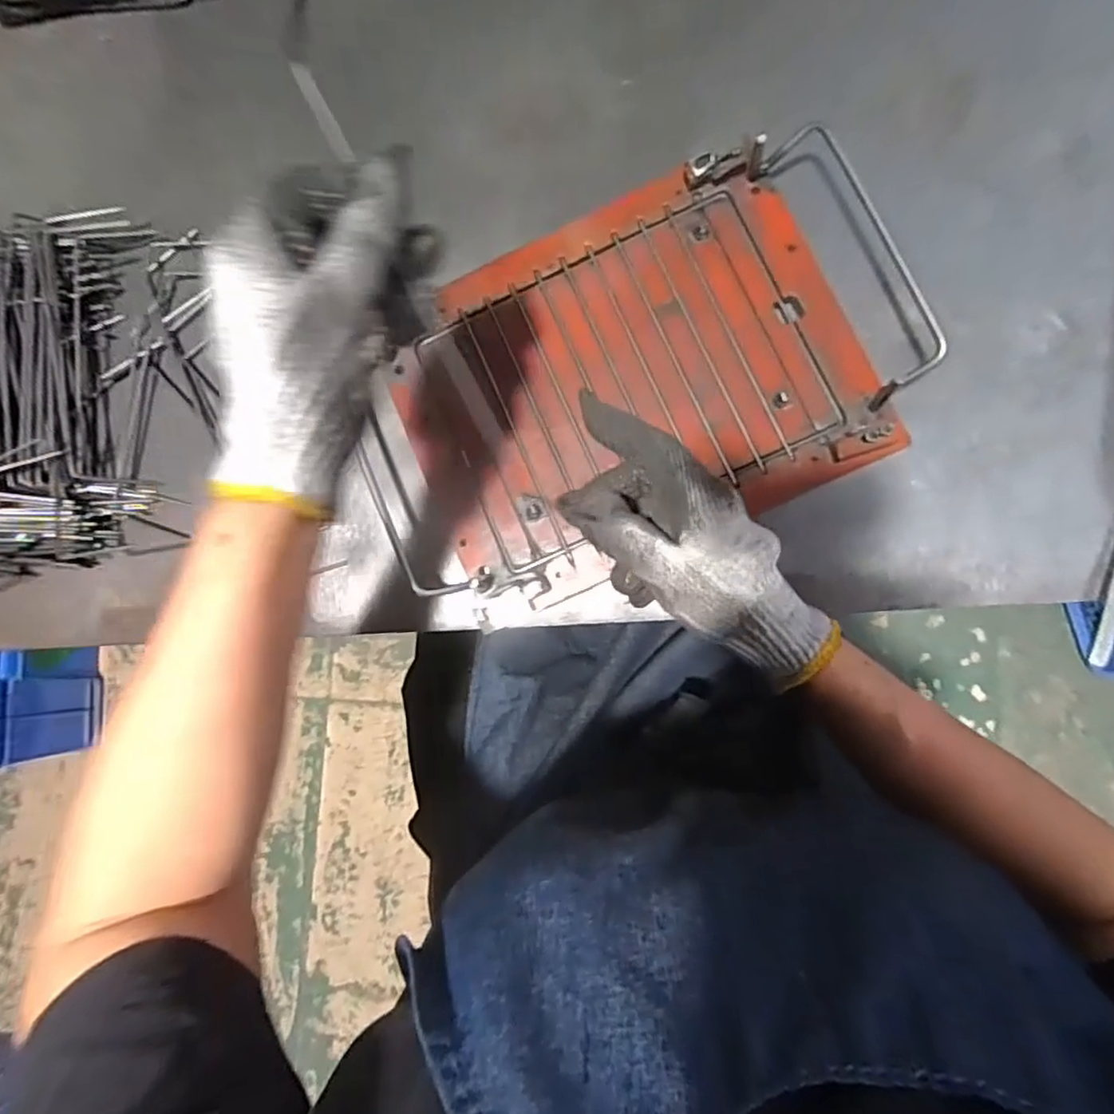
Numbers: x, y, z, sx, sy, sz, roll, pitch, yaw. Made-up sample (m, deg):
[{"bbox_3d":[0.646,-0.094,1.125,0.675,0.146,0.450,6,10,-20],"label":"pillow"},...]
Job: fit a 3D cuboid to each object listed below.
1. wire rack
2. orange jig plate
[{"bbox_3d":[0.053,-0.126,0.430,0.384,0.027,0.190,-26,81,3],"label":"wire rack"},{"bbox_3d":[0.044,-0.120,0.438,0.302,0.019,0.236,-24,81,3],"label":"orange jig plate"}]

